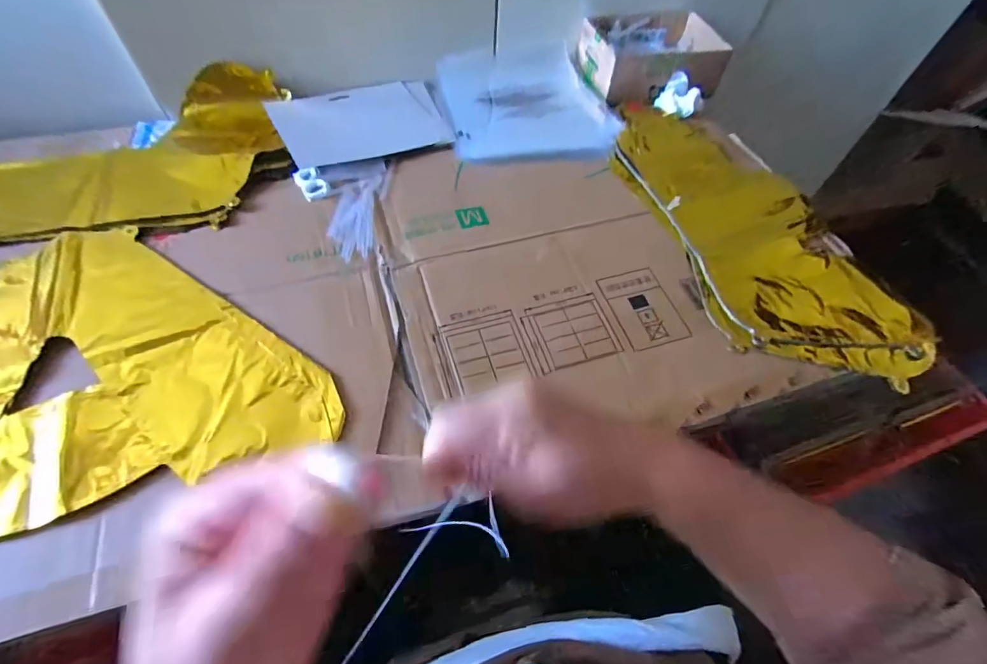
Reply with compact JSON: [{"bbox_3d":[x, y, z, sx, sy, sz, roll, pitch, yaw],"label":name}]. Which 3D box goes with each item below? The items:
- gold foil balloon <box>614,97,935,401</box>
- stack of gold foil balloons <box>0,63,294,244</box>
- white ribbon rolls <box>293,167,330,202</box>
[{"bbox_3d":[0.277,-0.129,0.517,0.198,0.022,0.428,-18,60,-15],"label":"gold foil balloon"},{"bbox_3d":[-0.441,-0.204,0.504,0.386,0.034,0.233,-9,58,-10],"label":"stack of gold foil balloons"},{"bbox_3d":[-0.209,-0.171,0.519,0.029,0.007,0.047,-30,64,-21],"label":"white ribbon rolls"}]

